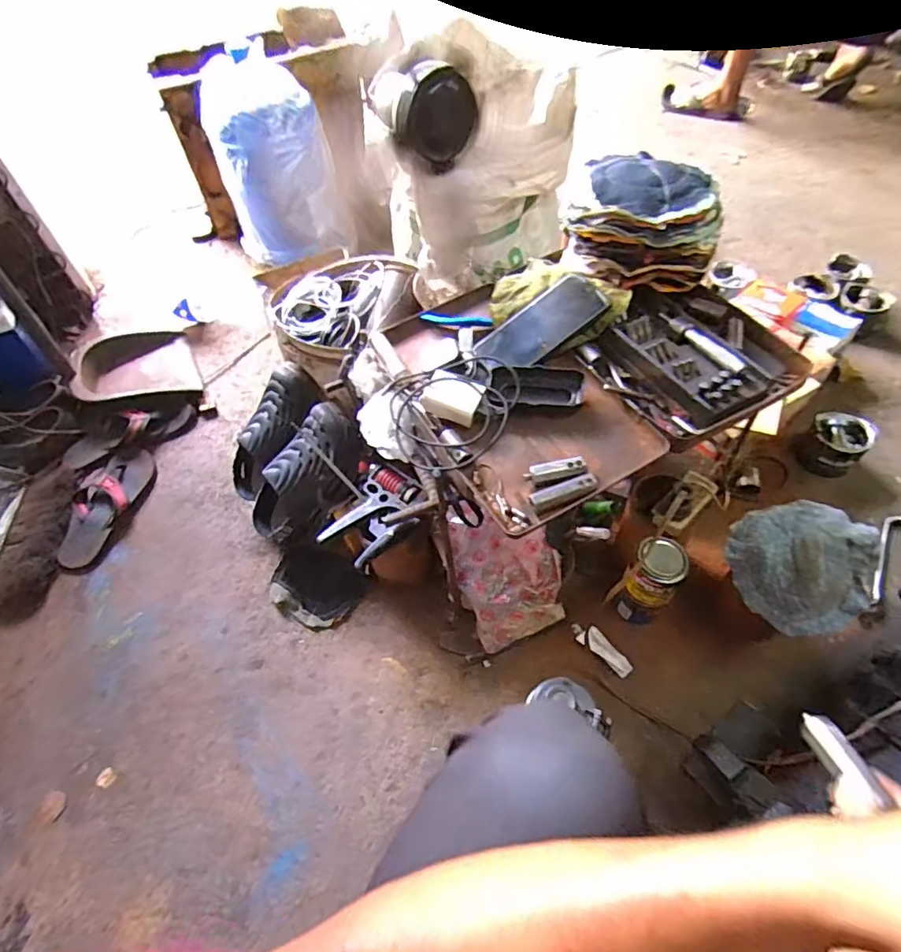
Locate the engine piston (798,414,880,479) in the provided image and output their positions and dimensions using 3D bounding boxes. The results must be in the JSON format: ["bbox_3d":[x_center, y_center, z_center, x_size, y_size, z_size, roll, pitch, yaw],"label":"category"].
[{"bbox_3d":[0.686,-0.053,0.962,0.097,0.079,0.092,-2,56,3],"label":"engine piston"}]

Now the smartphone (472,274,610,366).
[{"bbox_3d":[0.112,-0.189,0.667,0.161,0.012,0.076,-33,59,3],"label":"smartphone"}]

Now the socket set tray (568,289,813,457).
[{"bbox_3d":[0.282,-0.147,0.633,0.224,0.043,0.220,-30,57,-17],"label":"socket set tray"}]

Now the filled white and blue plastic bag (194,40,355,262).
[{"bbox_3d":[-0.407,-0.721,1.275,0.268,0.420,0.173,-19,54,-10],"label":"filled white and blue plastic bag"}]

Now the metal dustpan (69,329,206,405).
[{"bbox_3d":[-0.707,-0.258,1.218,0.249,0.079,0.274,-16,57,-7],"label":"metal dustpan"}]

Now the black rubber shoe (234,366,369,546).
[{"bbox_3d":[-0.308,-0.063,0.904,0.072,0.271,0.097,5,41,-48],"label":"black rubber shoe"}]

